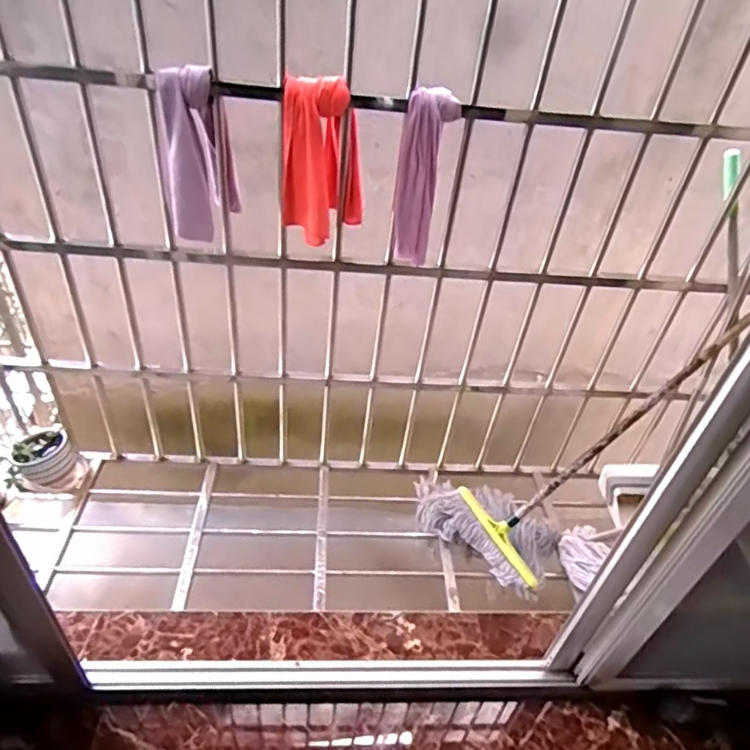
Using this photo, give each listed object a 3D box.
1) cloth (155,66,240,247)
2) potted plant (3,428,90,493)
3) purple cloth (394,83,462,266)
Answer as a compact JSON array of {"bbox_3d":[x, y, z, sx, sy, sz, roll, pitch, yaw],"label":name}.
[{"bbox_3d":[-0.334,-0.410,1.090,0.132,0.298,0.069,-2,40,-11],"label":"cloth"},{"bbox_3d":[-0.862,0.228,1.509,0.170,0.111,0.135,-8,42,-18],"label":"potted plant"},{"bbox_3d":[0.091,-0.380,1.126,0.096,0.320,0.068,11,39,5],"label":"purple cloth"}]

